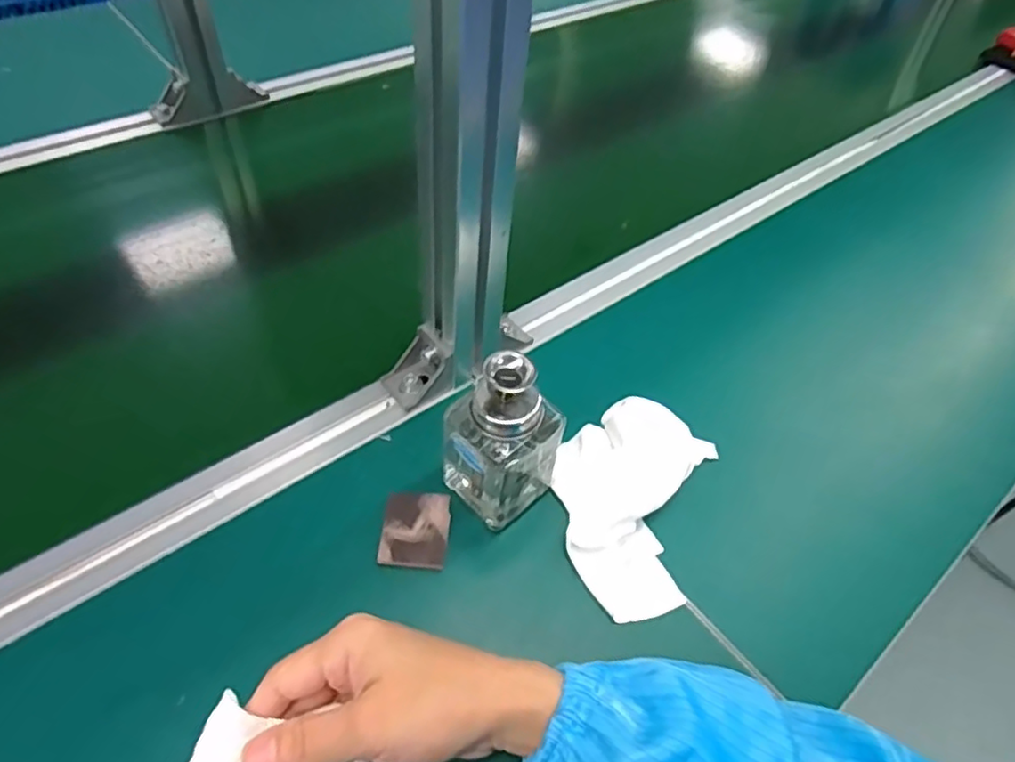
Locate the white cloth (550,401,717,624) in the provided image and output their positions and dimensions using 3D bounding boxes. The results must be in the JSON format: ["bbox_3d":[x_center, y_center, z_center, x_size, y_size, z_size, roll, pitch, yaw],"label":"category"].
[{"bbox_3d":[0.076,0.069,0.404,0.092,0.037,0.142,18,51,8],"label":"white cloth"}]

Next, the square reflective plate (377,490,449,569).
[{"bbox_3d":[-0.056,0.089,0.389,0.038,0.004,0.048,6,50,-2],"label":"square reflective plate"}]

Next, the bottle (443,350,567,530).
[{"bbox_3d":[-0.001,0.029,0.371,0.059,0.110,0.054,-32,61,-29],"label":"bottle"}]

